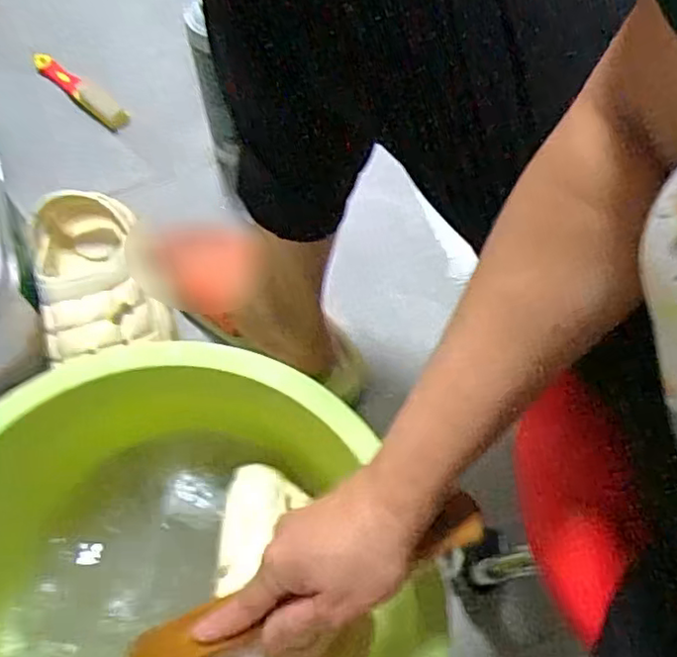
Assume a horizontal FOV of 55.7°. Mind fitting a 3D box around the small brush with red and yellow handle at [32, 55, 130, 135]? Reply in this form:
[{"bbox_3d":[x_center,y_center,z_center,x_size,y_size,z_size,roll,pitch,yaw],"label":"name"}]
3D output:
[{"bbox_3d":[-0.313,-0.287,0.779,0.149,0.027,0.026,38,71,14],"label":"small brush with red and yellow handle"}]

